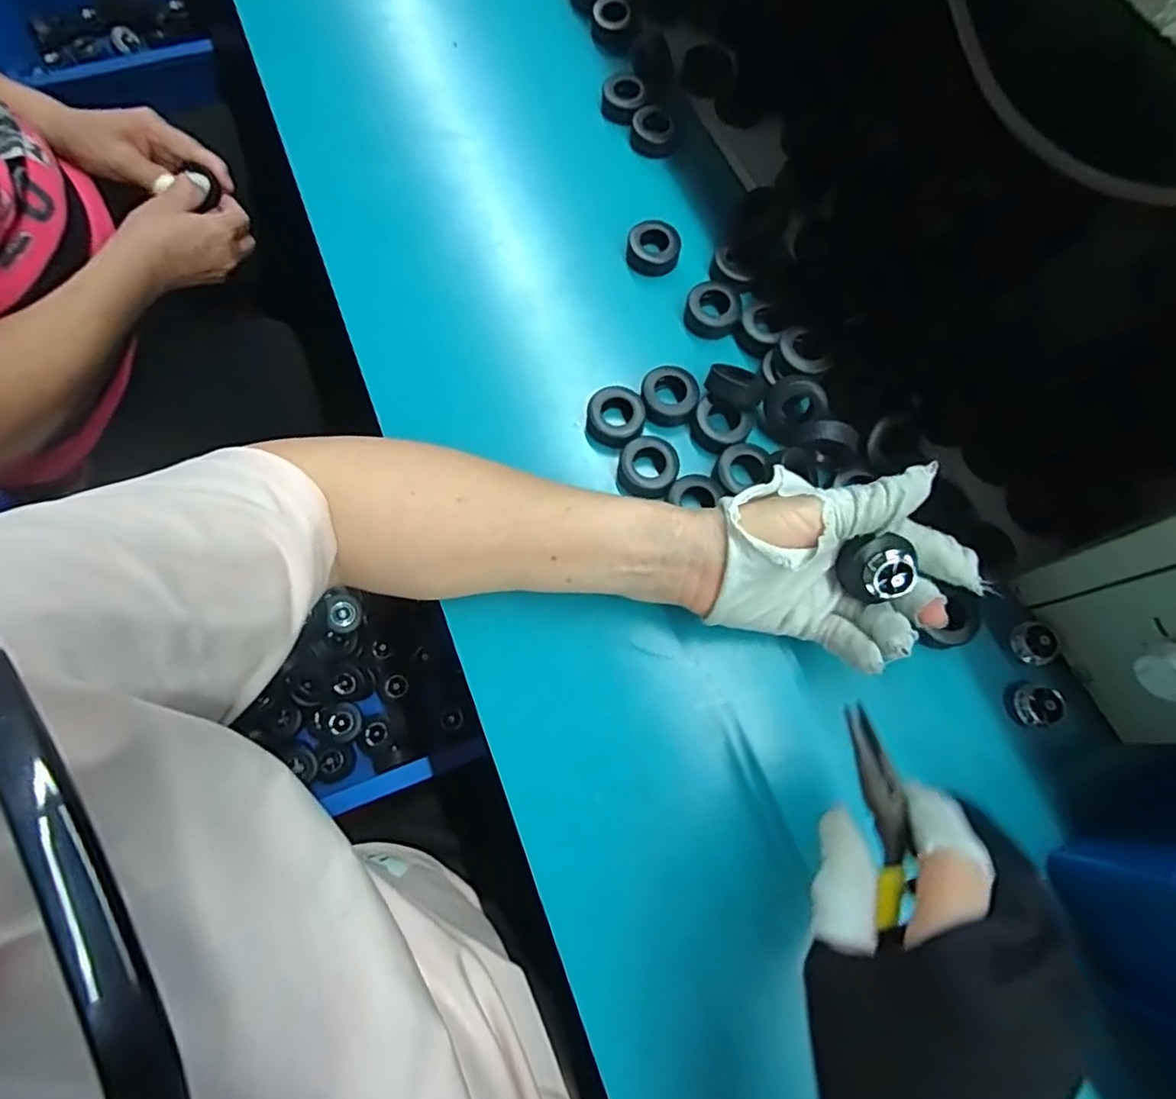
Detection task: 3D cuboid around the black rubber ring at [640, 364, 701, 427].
[{"bbox_3d":[0.053,-0.099,0.396,0.036,0.017,0.037,0,75,0],"label":"black rubber ring"}]

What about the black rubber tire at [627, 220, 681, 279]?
[{"bbox_3d":[0.046,-0.213,0.432,0.036,0.016,0.036,0,75,0],"label":"black rubber tire"}]

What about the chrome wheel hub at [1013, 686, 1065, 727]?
[{"bbox_3d":[0.250,0.087,0.339,0.018,0.017,0.021,-2,75,-1],"label":"chrome wheel hub"}]

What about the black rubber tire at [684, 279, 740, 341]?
[{"bbox_3d":[0.084,-0.164,0.414,0.034,0.011,0.036,-1,75,-1],"label":"black rubber tire"}]

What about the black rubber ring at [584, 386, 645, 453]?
[{"bbox_3d":[0.018,-0.084,0.395,0.035,0.022,0.038,0,75,0],"label":"black rubber ring"}]

